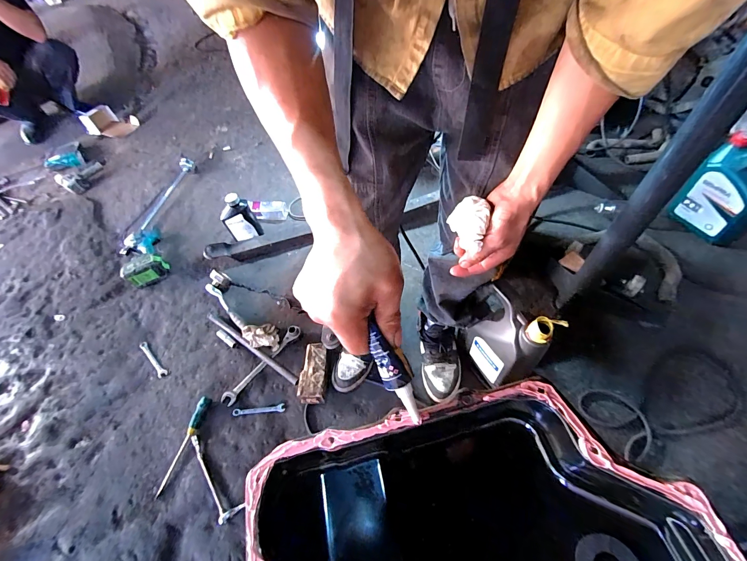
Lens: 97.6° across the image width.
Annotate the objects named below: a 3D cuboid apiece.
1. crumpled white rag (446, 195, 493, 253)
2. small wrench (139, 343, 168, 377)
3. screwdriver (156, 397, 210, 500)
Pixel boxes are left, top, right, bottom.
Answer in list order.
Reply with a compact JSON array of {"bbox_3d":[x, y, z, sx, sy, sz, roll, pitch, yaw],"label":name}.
[{"bbox_3d":[0.143,-0.077,0.454,0.035,0.059,0.078,5,48,-24],"label":"crumpled white rag"},{"bbox_3d":[-0.687,0.245,1.016,0.161,0.010,0.026,35,62,27],"label":"small wrench"},{"bbox_3d":[-0.487,0.422,0.850,0.037,0.024,0.234,6,52,9],"label":"screwdriver"}]

